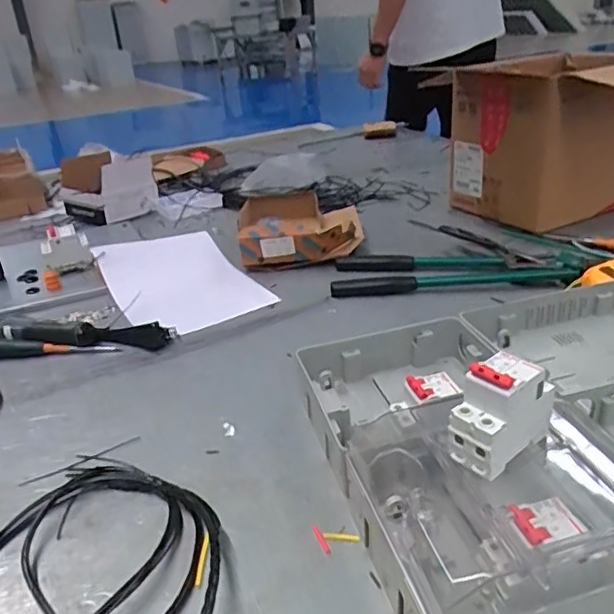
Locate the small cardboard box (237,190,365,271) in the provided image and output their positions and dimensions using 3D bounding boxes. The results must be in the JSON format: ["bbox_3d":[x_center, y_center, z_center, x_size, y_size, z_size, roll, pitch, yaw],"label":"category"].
[{"bbox_3d":[-0.016,-0.152,1.086,0.223,0.072,0.248,-8,27,-5],"label":"small cardboard box"}]

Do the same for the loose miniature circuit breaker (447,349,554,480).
[{"bbox_3d":[0.142,0.072,0.418,0.079,0.069,0.039,-23,32,-32],"label":"loose miniature circuit breaker"}]

